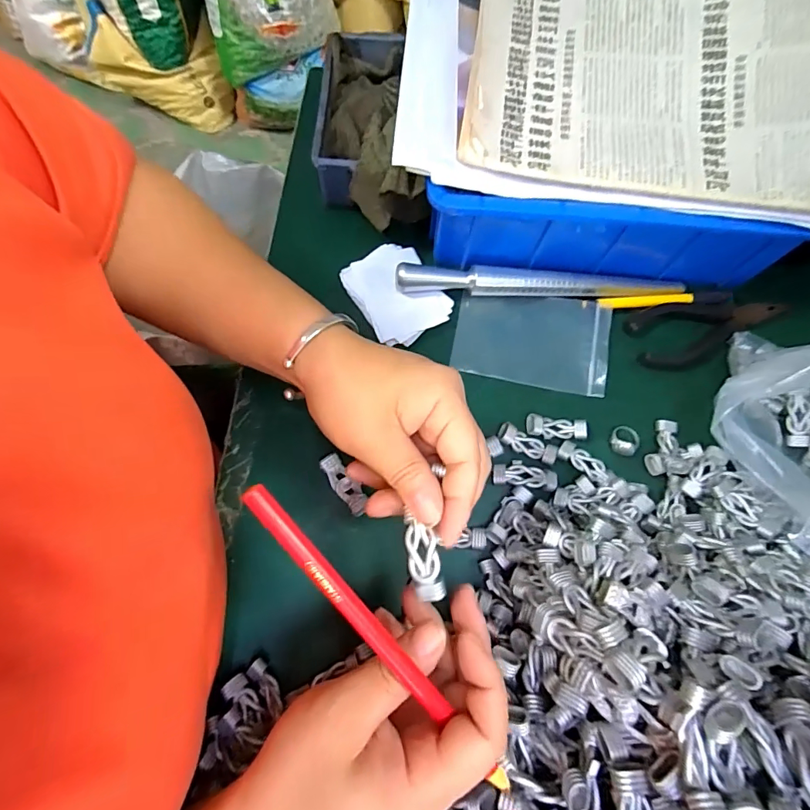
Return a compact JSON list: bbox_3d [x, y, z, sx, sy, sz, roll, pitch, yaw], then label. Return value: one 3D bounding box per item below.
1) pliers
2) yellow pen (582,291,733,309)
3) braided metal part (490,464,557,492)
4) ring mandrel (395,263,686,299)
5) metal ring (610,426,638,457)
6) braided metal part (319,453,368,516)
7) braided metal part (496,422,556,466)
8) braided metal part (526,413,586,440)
[{"bbox_3d":[0.247,-0.058,0.364,0.131,0.014,0.051,-4,71,-4],"label":"pliers"},{"bbox_3d":[0.209,-0.086,0.375,0.123,0.010,0.011,-2,71,-3],"label":"yellow pen"},{"bbox_3d":[0.086,0.051,0.324,0.046,0.006,0.015,7,71,0],"label":"braided metal part"},{"bbox_3d":[0.110,-0.097,0.361,0.230,0.018,0.019,1,71,-2],"label":"ring mandrel"},{"bbox_3d":[0.165,0.026,0.337,0.020,0.011,0.023,32,73,8],"label":"metal ring"},{"bbox_3d":[-0.043,0.056,0.317,0.015,0.008,0.046,-35,76,-13],"label":"braided metal part"},{"bbox_3d":[0.090,0.029,0.333,0.045,0.009,0.016,26,72,6],"label":"braided metal part"},{"bbox_3d":[0.113,0.017,0.337,0.044,0.009,0.016,5,71,-1],"label":"braided metal part"}]

